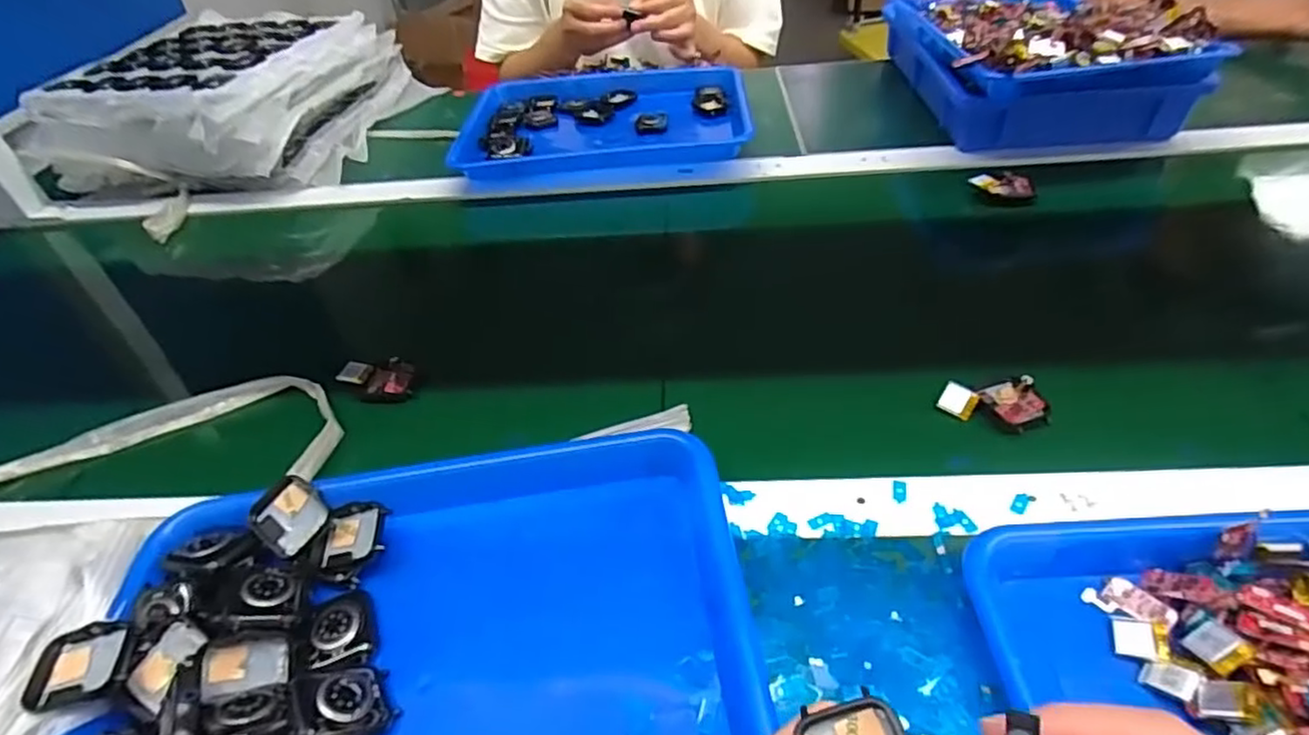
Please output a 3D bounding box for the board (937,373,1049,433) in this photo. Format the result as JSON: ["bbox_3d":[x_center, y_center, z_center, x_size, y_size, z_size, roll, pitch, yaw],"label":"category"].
[{"bbox_3d":[0.227,0.025,0.445,0.062,0.014,0.044,-6,43,0],"label":"board"}]

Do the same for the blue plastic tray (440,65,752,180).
[{"bbox_3d":[-0.057,-0.302,0.804,0.333,0.033,0.236,-3,44,4],"label":"blue plastic tray"}]

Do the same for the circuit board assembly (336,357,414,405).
[{"bbox_3d":[-0.210,0.008,0.511,0.055,0.019,0.035,10,46,17],"label":"circuit board assembly"}]

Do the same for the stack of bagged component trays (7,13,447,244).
[{"bbox_3d":[-0.522,-0.332,0.838,0.319,0.118,0.389,7,45,14],"label":"stack of bagged component trays"}]

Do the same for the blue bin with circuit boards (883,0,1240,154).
[{"bbox_3d":[0.417,-0.362,0.762,0.234,0.114,0.317,-6,43,0],"label":"blue bin with circuit boards"}]

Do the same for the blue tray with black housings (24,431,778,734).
[{"bbox_3d":[-0.118,0.152,0.325,0.332,0.043,0.249,-8,43,-1],"label":"blue tray with black housings"}]

